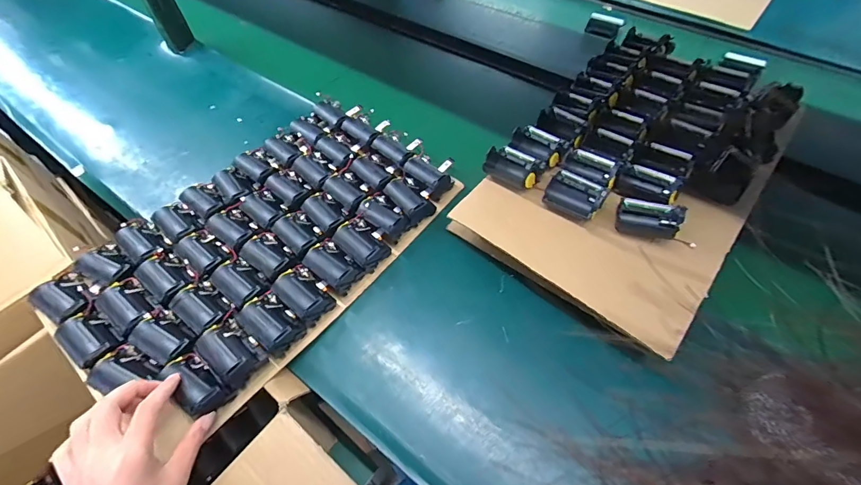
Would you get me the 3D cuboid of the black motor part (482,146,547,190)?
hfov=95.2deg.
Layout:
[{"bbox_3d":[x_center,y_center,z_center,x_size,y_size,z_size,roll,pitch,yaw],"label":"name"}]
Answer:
[{"bbox_3d":[0.113,-0.111,0.536,0.054,0.035,0.076,-38,64,-20],"label":"black motor part"}]

